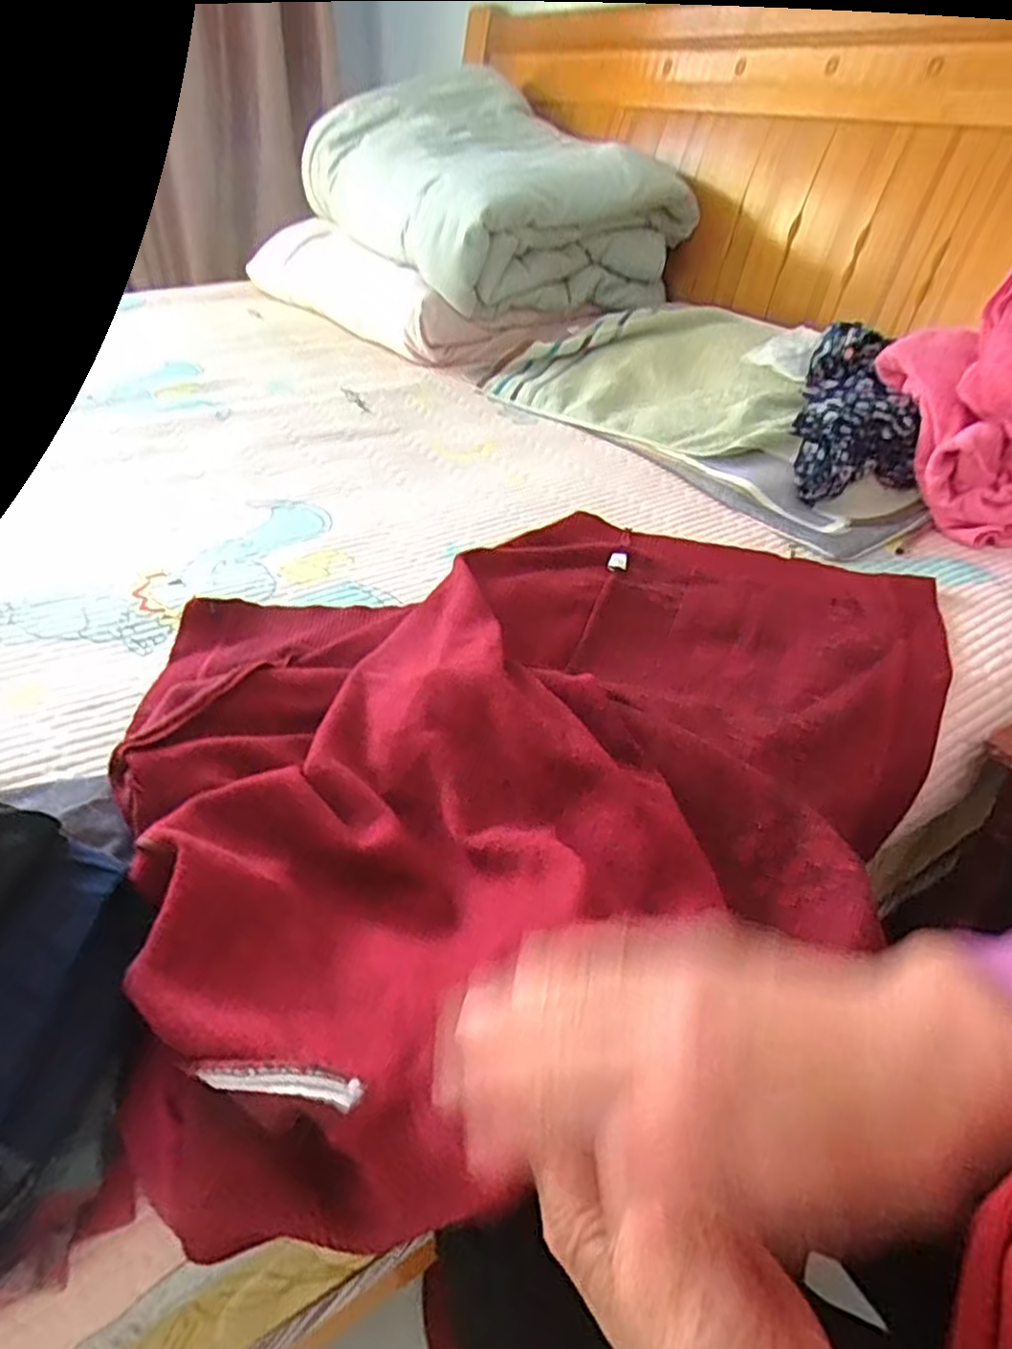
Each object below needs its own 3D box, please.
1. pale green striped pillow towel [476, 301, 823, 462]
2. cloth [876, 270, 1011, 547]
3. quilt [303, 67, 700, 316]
[{"bbox_3d":[0.224,-0.407,0.984,0.288,0.107,0.468,-31,49,-34],"label":"pale green striped pillow towel"},{"bbox_3d":[0.536,-0.304,0.778,0.222,0.215,0.263,32,48,33],"label":"cloth"},{"bbox_3d":[-0.053,-0.850,1.279,0.419,0.255,0.637,-19,43,-24],"label":"quilt"}]

